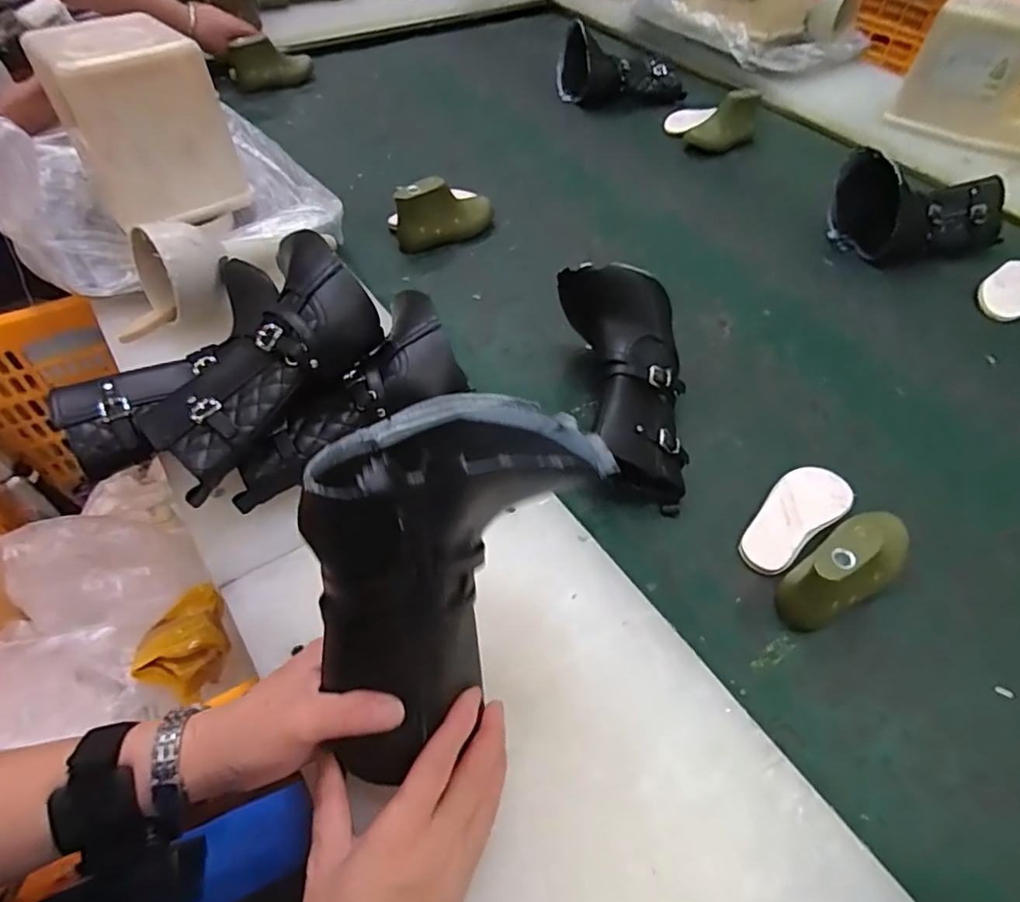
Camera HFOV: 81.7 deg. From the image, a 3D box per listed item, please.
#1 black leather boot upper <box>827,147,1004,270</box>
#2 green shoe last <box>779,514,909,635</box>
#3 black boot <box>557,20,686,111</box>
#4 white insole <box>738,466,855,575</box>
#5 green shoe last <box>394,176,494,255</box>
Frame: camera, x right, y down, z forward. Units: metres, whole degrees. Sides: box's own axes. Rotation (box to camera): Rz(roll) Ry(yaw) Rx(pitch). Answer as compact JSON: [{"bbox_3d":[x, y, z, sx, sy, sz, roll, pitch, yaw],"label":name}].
[{"bbox_3d":[0.551,-0.325,0.785,0.206,0.103,0.114,-9,52,-11],"label":"black leather boot upper"},{"bbox_3d":[0.272,0.082,0.458,0.132,0.079,0.049,-25,57,-22],"label":"green shoe last"},{"bbox_3d":[0.203,-0.681,1.059,0.232,0.096,0.125,6,52,2],"label":"black boot"},{"bbox_3d":[0.249,0.057,0.520,0.128,0.013,0.053,-30,59,-25],"label":"white insole"},{"bbox_3d":[-0.081,-0.305,0.749,0.128,0.073,0.044,-17,54,-17],"label":"green shoe last"}]

